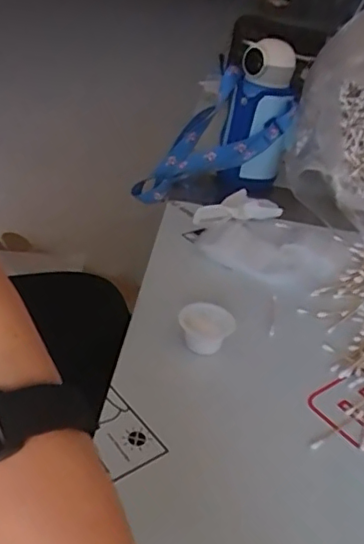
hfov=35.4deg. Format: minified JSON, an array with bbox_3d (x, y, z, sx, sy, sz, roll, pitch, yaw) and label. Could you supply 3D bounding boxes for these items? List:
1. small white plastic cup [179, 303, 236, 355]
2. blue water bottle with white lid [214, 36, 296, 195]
[{"bbox_3d":[0.023,0.058,0.554,0.054,0.032,0.051,8,33,-1],"label":"small white plastic cup"},{"bbox_3d":[0.111,-0.220,0.836,0.098,0.202,0.082,11,32,3],"label":"blue water bottle with white lid"}]

